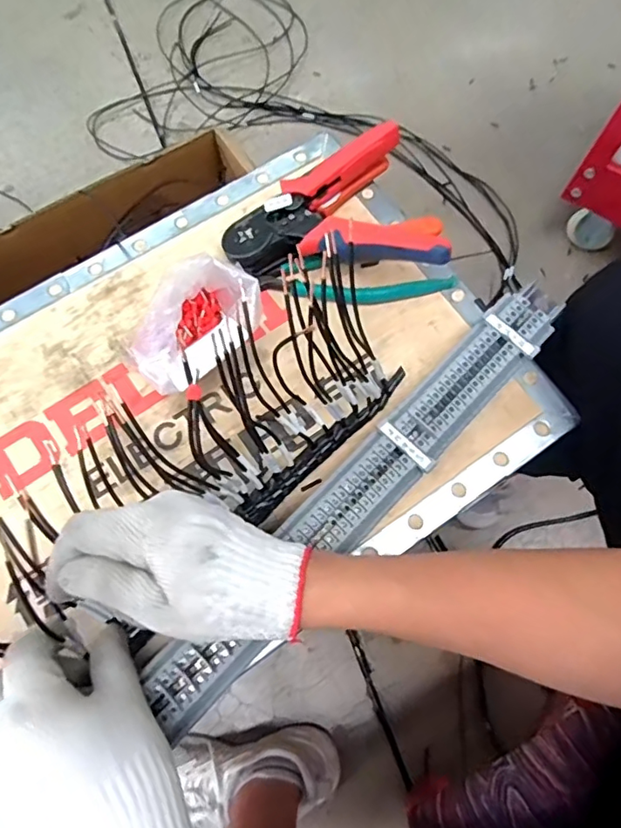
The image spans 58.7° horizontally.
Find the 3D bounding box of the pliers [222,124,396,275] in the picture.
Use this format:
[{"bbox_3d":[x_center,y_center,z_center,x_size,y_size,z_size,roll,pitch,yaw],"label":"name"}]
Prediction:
[{"bbox_3d":[0.006,-0.177,0.448,0.171,0.027,0.054,-41,77,-13],"label":"pliers"}]

